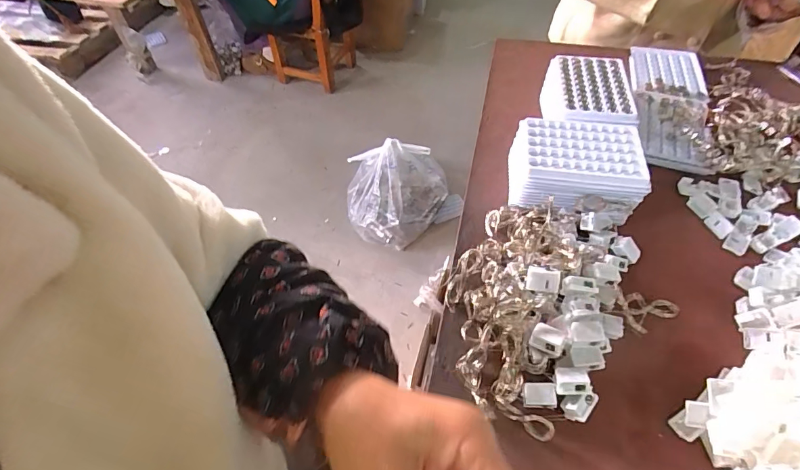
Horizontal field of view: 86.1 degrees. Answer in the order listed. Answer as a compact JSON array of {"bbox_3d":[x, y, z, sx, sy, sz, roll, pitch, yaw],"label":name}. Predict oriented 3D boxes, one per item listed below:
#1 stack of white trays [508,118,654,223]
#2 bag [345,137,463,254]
[{"bbox_3d":[0.192,-0.073,0.482,0.136,0.070,0.105,5,52,6],"label":"stack of white trays"},{"bbox_3d":[0.013,-0.134,1.348,0.361,0.198,0.266,-14,53,-9],"label":"bag"}]

